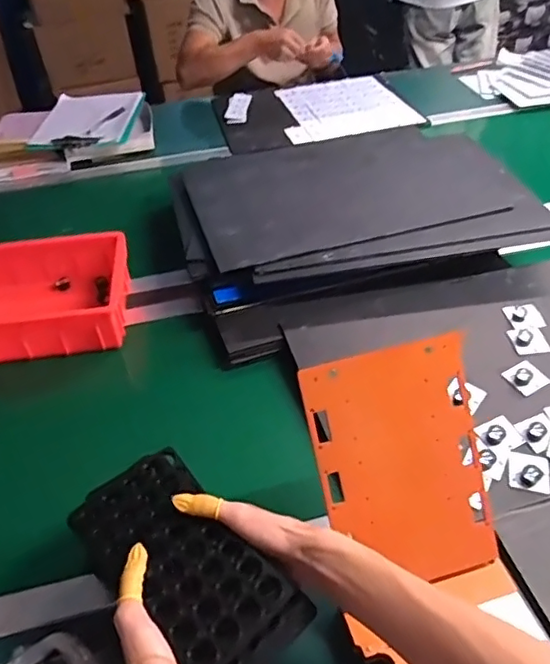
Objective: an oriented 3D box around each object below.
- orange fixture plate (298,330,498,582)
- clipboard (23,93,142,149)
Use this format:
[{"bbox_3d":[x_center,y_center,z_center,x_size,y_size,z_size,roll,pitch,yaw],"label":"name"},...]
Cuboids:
[{"bbox_3d":[0.124,0.132,0.572,0.158,0.235,0.009,-13,7,-9],"label":"orange fixture plate"},{"bbox_3d":[-0.445,-0.508,1.397,0.230,0.023,0.258,-2,44,3],"label":"clipboard"}]

